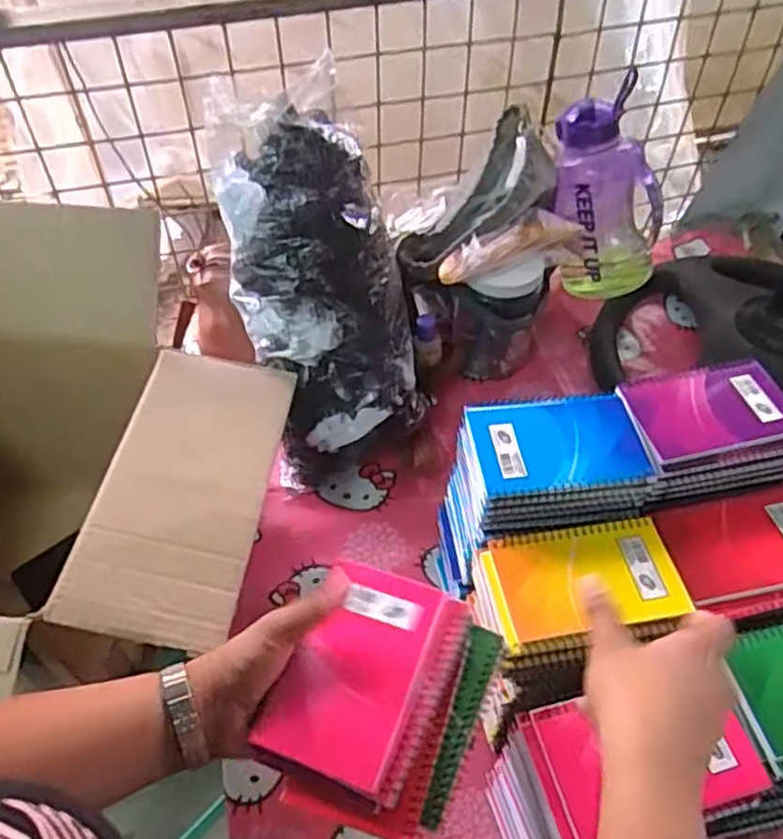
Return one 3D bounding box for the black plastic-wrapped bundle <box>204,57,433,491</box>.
[{"bbox_3d":[-0.079,-0.168,0.739,0.172,0.331,0.093,-16,22,-10],"label":"black plastic-wrapped bundle"}]

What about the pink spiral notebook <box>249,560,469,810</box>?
[{"bbox_3d":[-0.014,0.158,0.454,0.091,0.010,0.131,18,53,17],"label":"pink spiral notebook"}]

